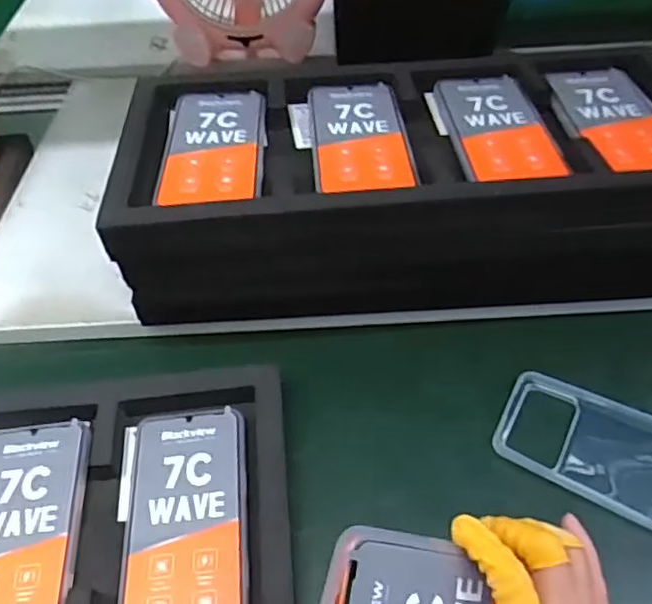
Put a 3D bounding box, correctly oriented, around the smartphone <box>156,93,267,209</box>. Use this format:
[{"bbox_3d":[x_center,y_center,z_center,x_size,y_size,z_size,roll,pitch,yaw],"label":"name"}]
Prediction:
[{"bbox_3d":[-0.092,-0.133,0.494,0.080,0.009,0.160,-2,47,-1],"label":"smartphone"}]

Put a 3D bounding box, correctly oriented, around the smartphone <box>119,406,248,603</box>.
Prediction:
[{"bbox_3d":[-0.092,0.145,0.393,0.078,0.010,0.164,-5,47,-3],"label":"smartphone"}]

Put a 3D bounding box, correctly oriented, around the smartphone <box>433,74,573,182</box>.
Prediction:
[{"bbox_3d":[0.142,-0.147,0.500,0.075,0.011,0.164,-3,47,-2],"label":"smartphone"}]

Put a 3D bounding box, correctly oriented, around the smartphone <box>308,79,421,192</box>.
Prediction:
[{"bbox_3d":[0.027,-0.141,0.499,0.077,0.006,0.161,-3,47,-2],"label":"smartphone"}]

